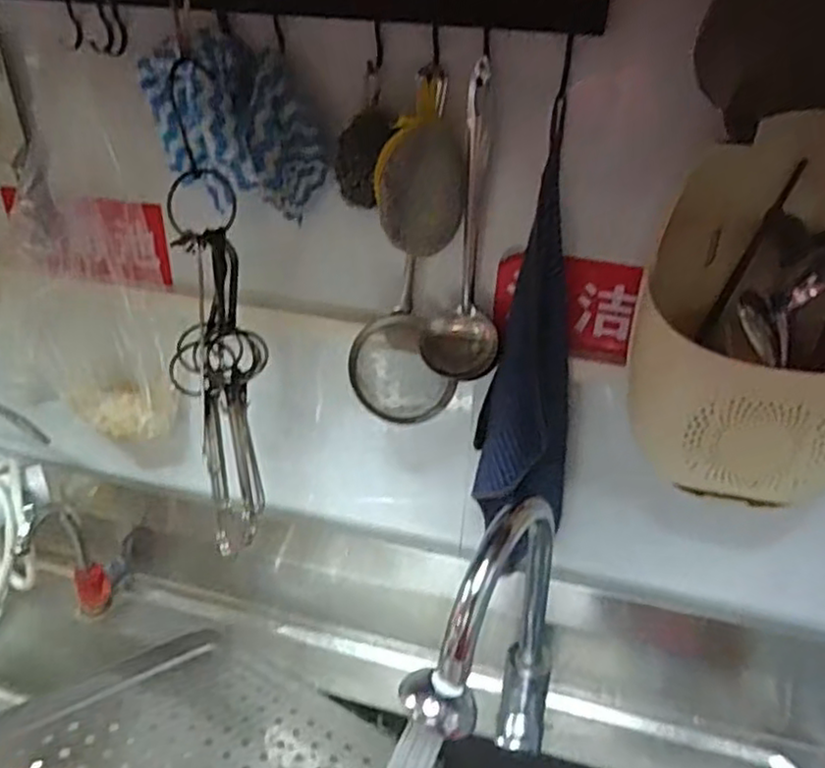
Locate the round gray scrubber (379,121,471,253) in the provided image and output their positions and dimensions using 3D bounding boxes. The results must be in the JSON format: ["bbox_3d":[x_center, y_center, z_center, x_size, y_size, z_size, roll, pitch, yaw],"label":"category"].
[{"bbox_3d":[0.008,-0.160,0.560,0.072,0.099,0.014,-5,31,-12],"label":"round gray scrubber"}]

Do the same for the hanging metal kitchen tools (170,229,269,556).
[{"bbox_3d":[-0.168,0.018,0.613,0.076,0.303,0.044,-11,33,-21],"label":"hanging metal kitchen tools"}]

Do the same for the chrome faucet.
[{"bbox_3d":[0.073,0.233,0.559,0.062,0.265,0.209,23,36,30],"label":"chrome faucet"}]

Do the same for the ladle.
[{"bbox_3d":[0.047,-0.124,0.561,0.067,0.236,0.062,5,31,4],"label":"ladle"}]

